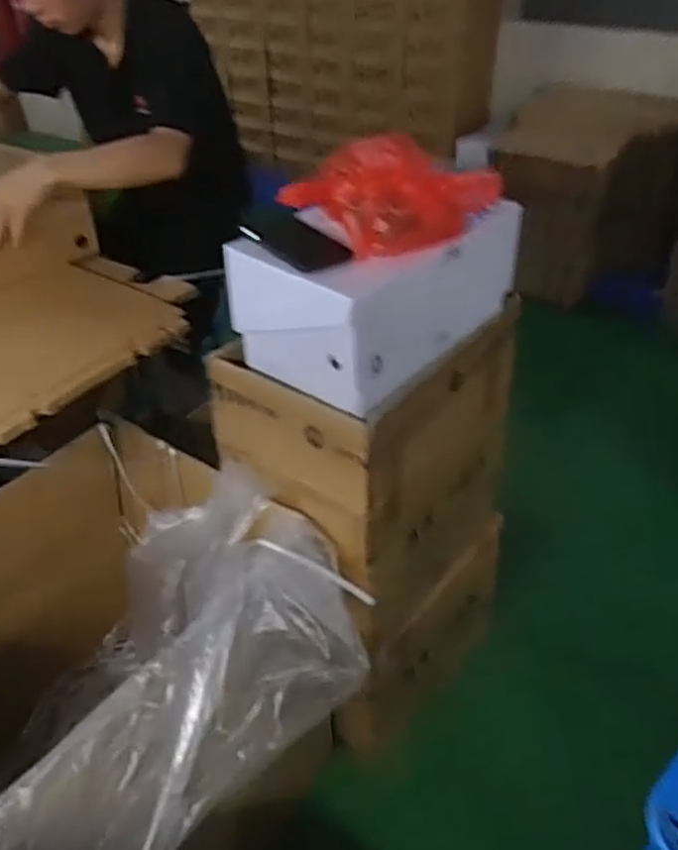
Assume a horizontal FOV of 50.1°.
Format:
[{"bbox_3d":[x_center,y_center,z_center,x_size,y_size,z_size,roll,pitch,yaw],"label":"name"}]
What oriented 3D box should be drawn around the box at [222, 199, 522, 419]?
[{"bbox_3d":[0.054,-0.196,0.976,0.223,0.176,0.331,28,49,33],"label":"box"}]

